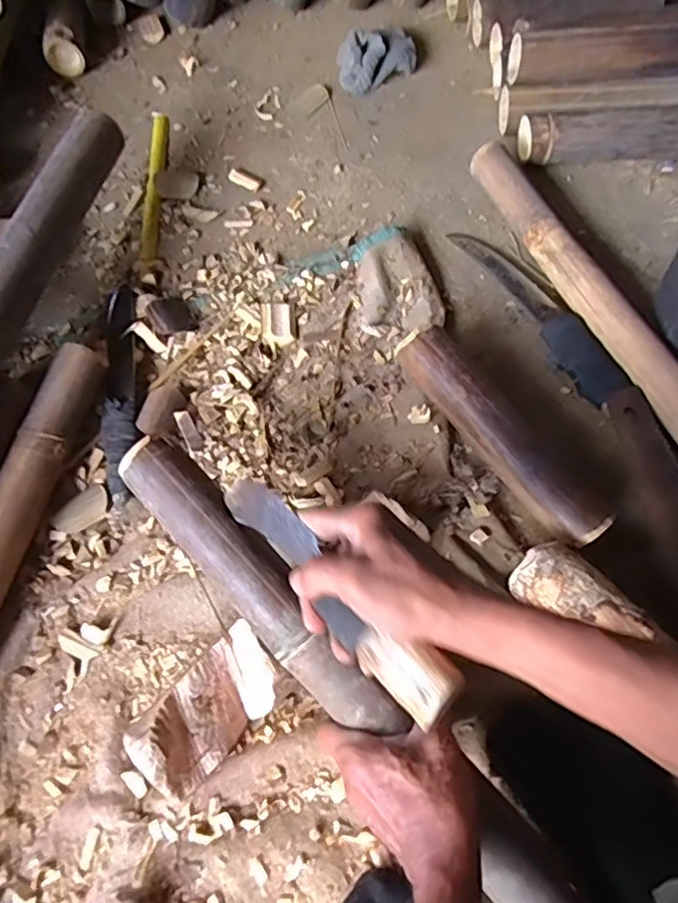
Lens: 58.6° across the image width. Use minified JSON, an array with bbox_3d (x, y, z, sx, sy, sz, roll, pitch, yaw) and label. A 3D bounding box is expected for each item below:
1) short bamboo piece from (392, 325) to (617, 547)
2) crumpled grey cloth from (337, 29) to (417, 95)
[{"bbox_3d":[0.160,-0.018,0.610,0.053,0.055,0.263,-34,71,-14],"label":"short bamboo piece"},{"bbox_3d":[0.056,-0.554,0.854,0.111,0.050,0.068,-15,67,-7],"label":"crumpled grey cloth"}]

